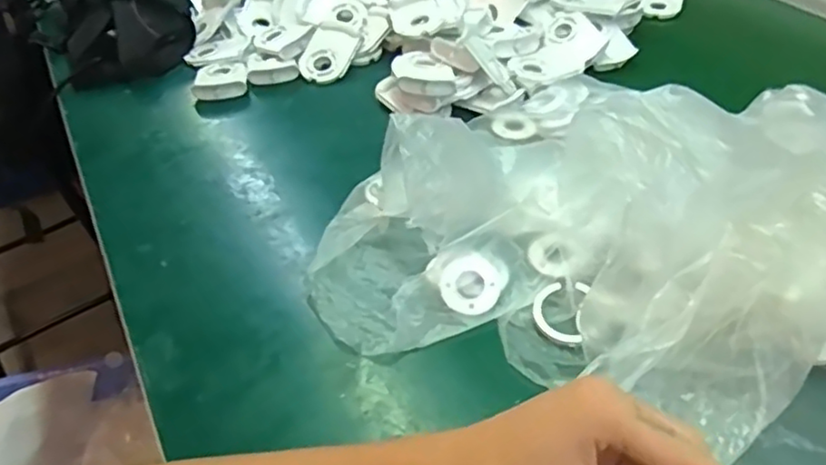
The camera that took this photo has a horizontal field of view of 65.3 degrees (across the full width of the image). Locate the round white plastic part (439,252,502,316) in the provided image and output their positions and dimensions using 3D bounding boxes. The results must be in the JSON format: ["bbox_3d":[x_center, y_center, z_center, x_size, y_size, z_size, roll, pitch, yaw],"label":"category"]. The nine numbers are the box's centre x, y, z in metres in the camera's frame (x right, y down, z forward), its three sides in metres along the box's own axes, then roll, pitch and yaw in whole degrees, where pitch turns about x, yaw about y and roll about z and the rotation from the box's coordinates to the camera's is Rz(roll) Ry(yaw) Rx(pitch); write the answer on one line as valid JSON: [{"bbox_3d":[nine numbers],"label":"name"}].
[{"bbox_3d":[0.043,0.039,0.480,0.047,0.008,0.047,4,67,-10],"label":"round white plastic part"}]

